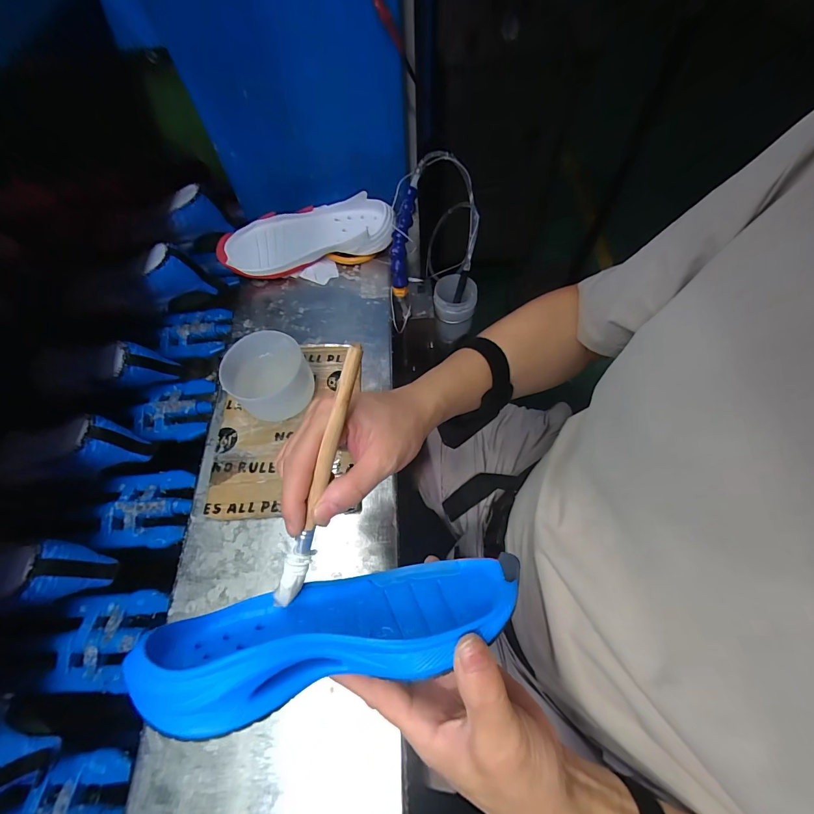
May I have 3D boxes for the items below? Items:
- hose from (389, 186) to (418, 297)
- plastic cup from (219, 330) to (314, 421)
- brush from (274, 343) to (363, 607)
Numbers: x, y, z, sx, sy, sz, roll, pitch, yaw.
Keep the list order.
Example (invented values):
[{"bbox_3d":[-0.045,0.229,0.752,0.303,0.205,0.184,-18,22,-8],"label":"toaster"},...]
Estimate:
[{"bbox_3d":[-0.006,-0.240,0.555,0.027,0.044,0.146,9,105,7],"label":"hose"},{"bbox_3d":[-0.162,-0.029,0.462,0.087,0.085,0.093,-1,61,1],"label":"plastic cup"},{"bbox_3d":[-0.057,0.048,0.249,0.014,0.009,0.181,19,100,12],"label":"brush"}]

